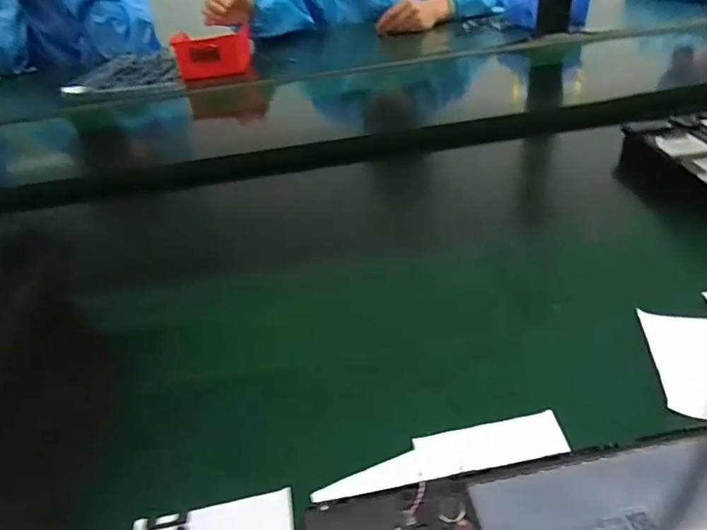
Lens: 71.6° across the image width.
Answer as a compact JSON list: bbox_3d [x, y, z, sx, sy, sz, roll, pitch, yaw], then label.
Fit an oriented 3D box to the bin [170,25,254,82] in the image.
[{"bbox_3d":[-0.249,-0.378,0.870,0.131,0.061,0.095,-10,37,-6],"label":"bin"}]

